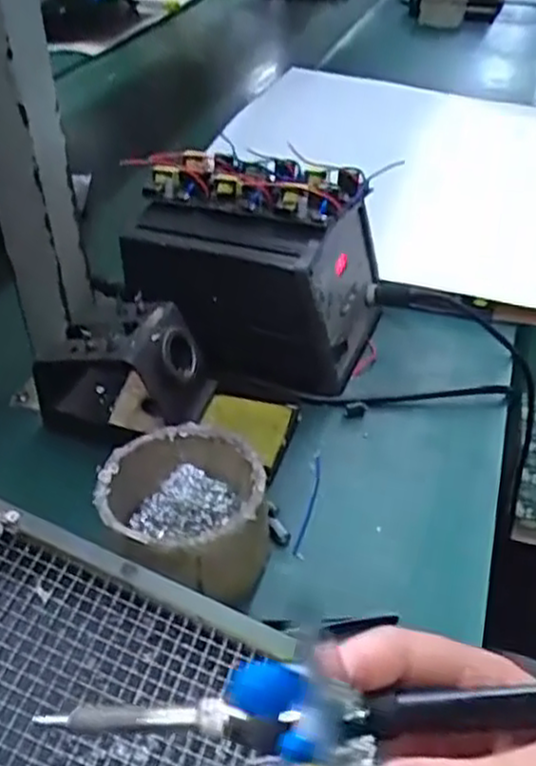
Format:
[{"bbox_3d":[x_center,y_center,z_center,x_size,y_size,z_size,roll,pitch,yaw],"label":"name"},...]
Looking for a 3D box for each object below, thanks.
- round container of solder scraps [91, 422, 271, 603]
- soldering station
[{"bbox_3d":[-0.043,0.075,0.401,0.088,0.054,0.099,-9,39,-9],"label":"round container of solder scraps"},{"bbox_3d":[-0.008,-0.081,0.561,0.166,0.112,0.121,10,40,14],"label":"soldering station"}]

